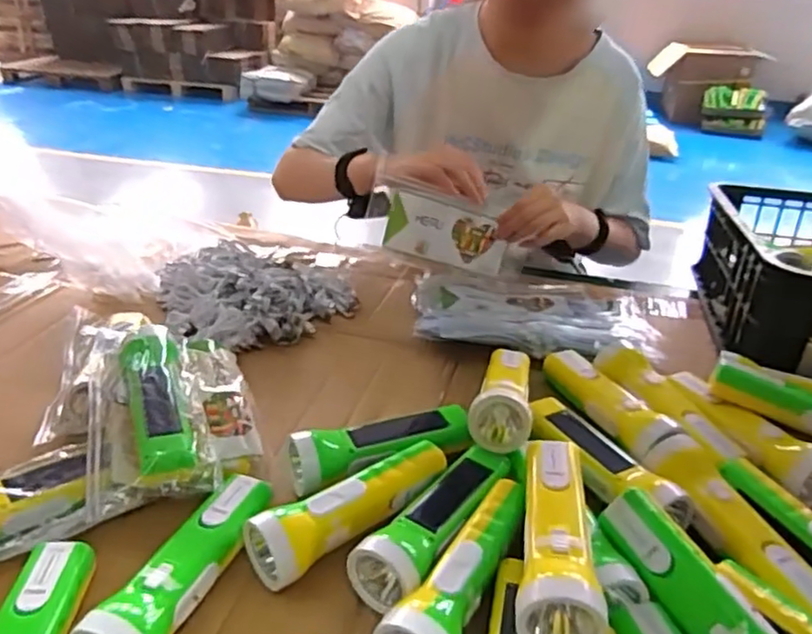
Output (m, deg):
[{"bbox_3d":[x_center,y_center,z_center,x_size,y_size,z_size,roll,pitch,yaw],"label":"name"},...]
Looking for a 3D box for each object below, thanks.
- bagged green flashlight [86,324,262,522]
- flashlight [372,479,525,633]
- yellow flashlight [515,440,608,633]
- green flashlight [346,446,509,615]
[{"bbox_3d":[-0.211,0.068,0.579,0.135,0.039,0.208,-9,32,-17],"label":"bagged green flashlight"},{"bbox_3d":[0.040,0.178,0.456,0.053,0.049,0.173,17,34,25],"label":"flashlight"},{"bbox_3d":[0.106,0.146,0.453,0.052,0.049,0.165,7,31,10],"label":"yellow flashlight"},{"bbox_3d":[0.026,0.146,0.499,0.054,0.043,0.169,20,35,29],"label":"green flashlight"}]

